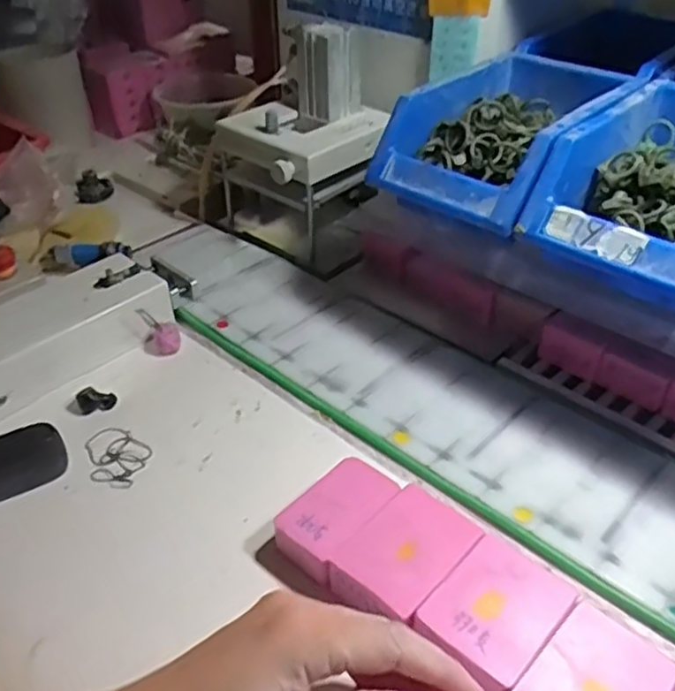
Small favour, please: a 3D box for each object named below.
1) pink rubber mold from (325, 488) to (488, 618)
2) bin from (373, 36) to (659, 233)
[{"bbox_3d":[0.036,0.120,0.377,0.053,0.028,0.077,31,50,33],"label":"pink rubber mold"},{"bbox_3d":[0.131,-0.159,0.505,0.123,0.059,0.198,29,47,33],"label":"bin"}]

